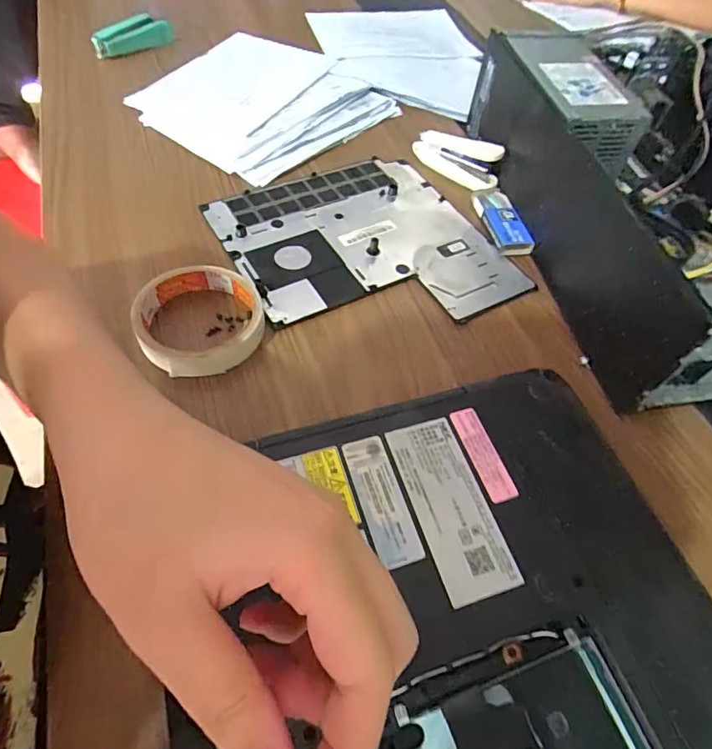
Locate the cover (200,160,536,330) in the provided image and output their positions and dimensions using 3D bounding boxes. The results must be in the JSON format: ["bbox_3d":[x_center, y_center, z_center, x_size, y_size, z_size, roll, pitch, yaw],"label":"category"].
[{"bbox_3d":[0.004,-0.112,0.412,0.206,0.008,0.207,-23,60,-18],"label":"cover"}]

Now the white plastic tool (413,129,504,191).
[{"bbox_3d":[0.099,-0.215,0.468,0.089,0.040,0.022,37,61,18],"label":"white plastic tool"}]

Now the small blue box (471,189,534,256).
[{"bbox_3d":[0.133,-0.143,0.438,0.034,0.012,0.089,-9,58,-11],"label":"small blue box"}]

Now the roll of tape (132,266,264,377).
[{"bbox_3d":[-0.111,-0.040,0.345,0.088,0.022,0.086,2,57,-3],"label":"roll of tape"}]

